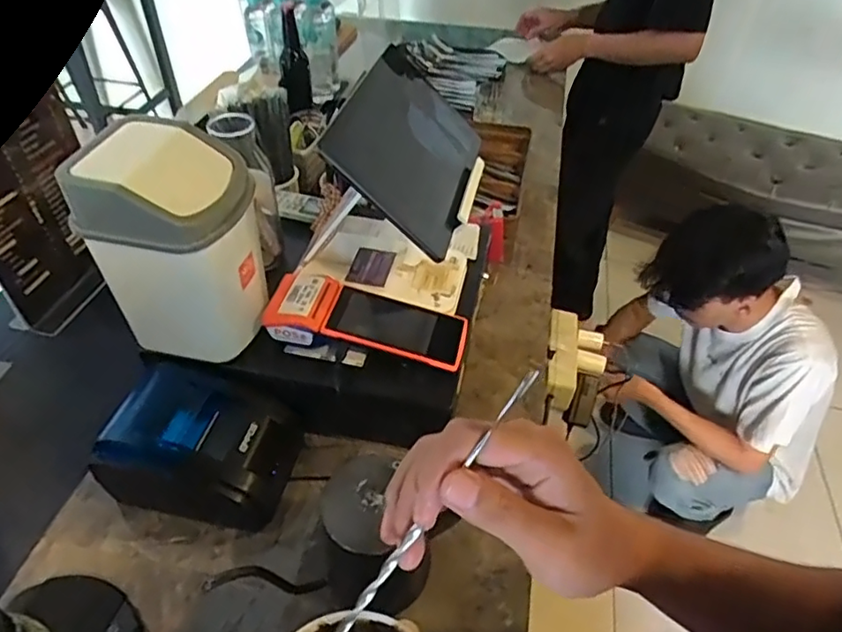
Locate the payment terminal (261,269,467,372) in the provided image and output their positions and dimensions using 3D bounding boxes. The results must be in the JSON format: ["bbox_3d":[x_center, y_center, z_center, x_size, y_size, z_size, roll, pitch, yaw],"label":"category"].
[{"bbox_3d":[-0.058,0.003,0.667,0.216,0.064,0.093,7,45,7],"label":"payment terminal"}]

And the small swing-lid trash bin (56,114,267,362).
[{"bbox_3d":[-0.241,-0.071,0.606,0.126,0.210,0.124,9,45,9],"label":"small swing-lid trash bin"}]

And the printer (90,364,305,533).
[{"bbox_3d":[-0.233,0.133,0.631,0.179,0.099,0.128,7,45,6],"label":"printer"}]

